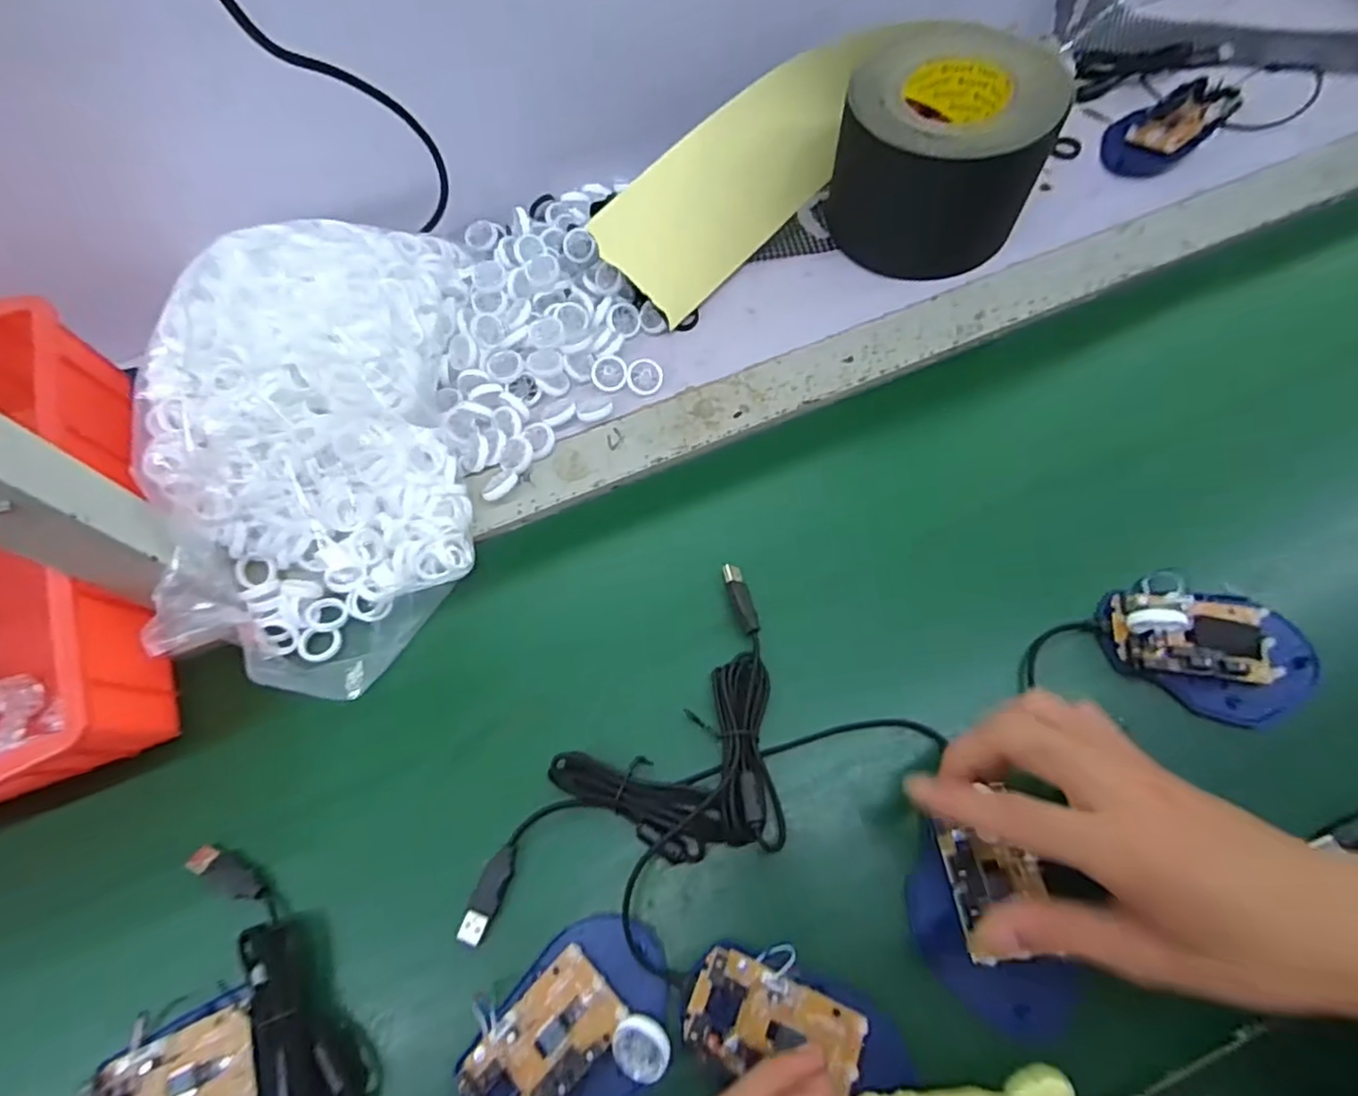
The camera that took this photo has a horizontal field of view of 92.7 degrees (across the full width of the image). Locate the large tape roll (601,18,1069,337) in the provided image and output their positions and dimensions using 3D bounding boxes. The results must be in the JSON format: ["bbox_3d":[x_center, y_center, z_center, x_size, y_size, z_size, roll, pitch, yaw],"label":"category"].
[{"bbox_3d":[0.106,-0.276,0.477,0.335,0.101,0.152,-17,66,-8],"label":"large tape roll"}]

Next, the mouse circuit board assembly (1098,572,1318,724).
[{"bbox_3d":[0.293,0.052,0.358,0.103,0.029,0.075,23,67,11],"label":"mouse circuit board assembly"}]

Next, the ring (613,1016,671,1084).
[{"bbox_3d":[-0.018,0.233,0.301,0.028,0.008,0.028,0,89,17],"label":"ring"}]

